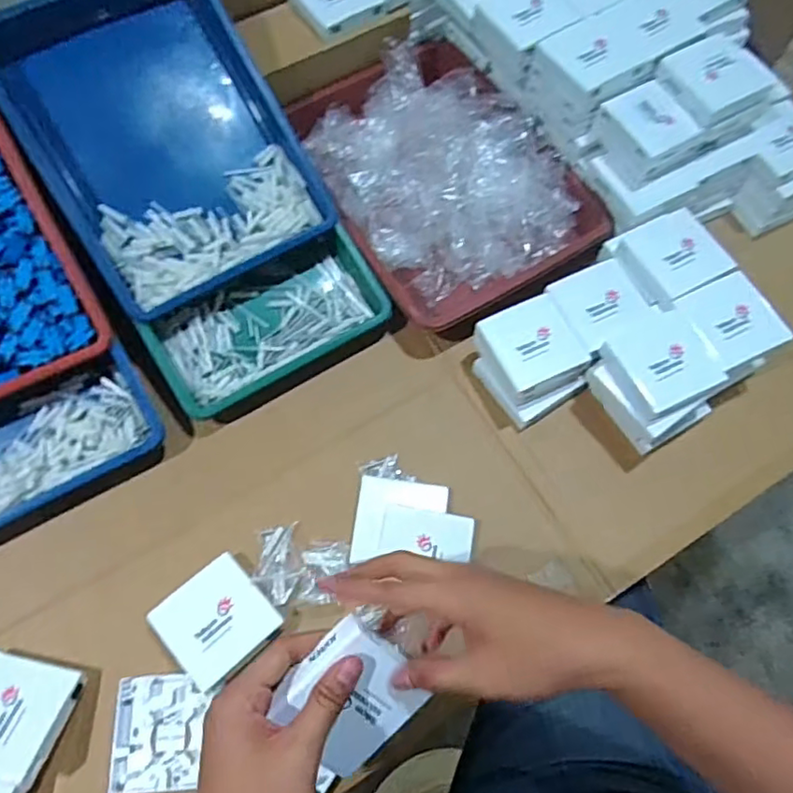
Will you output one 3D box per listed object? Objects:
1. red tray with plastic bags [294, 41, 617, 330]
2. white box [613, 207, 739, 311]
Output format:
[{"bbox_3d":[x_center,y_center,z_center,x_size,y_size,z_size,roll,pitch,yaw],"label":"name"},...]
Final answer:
[{"bbox_3d":[0.045,-0.257,0.713,0.251,0.077,0.346,-27,71,-13],"label":"red tray with plastic bags"},{"bbox_3d":[0.283,-0.144,0.622,0.093,0.024,0.089,-26,71,-12],"label":"white box"}]

